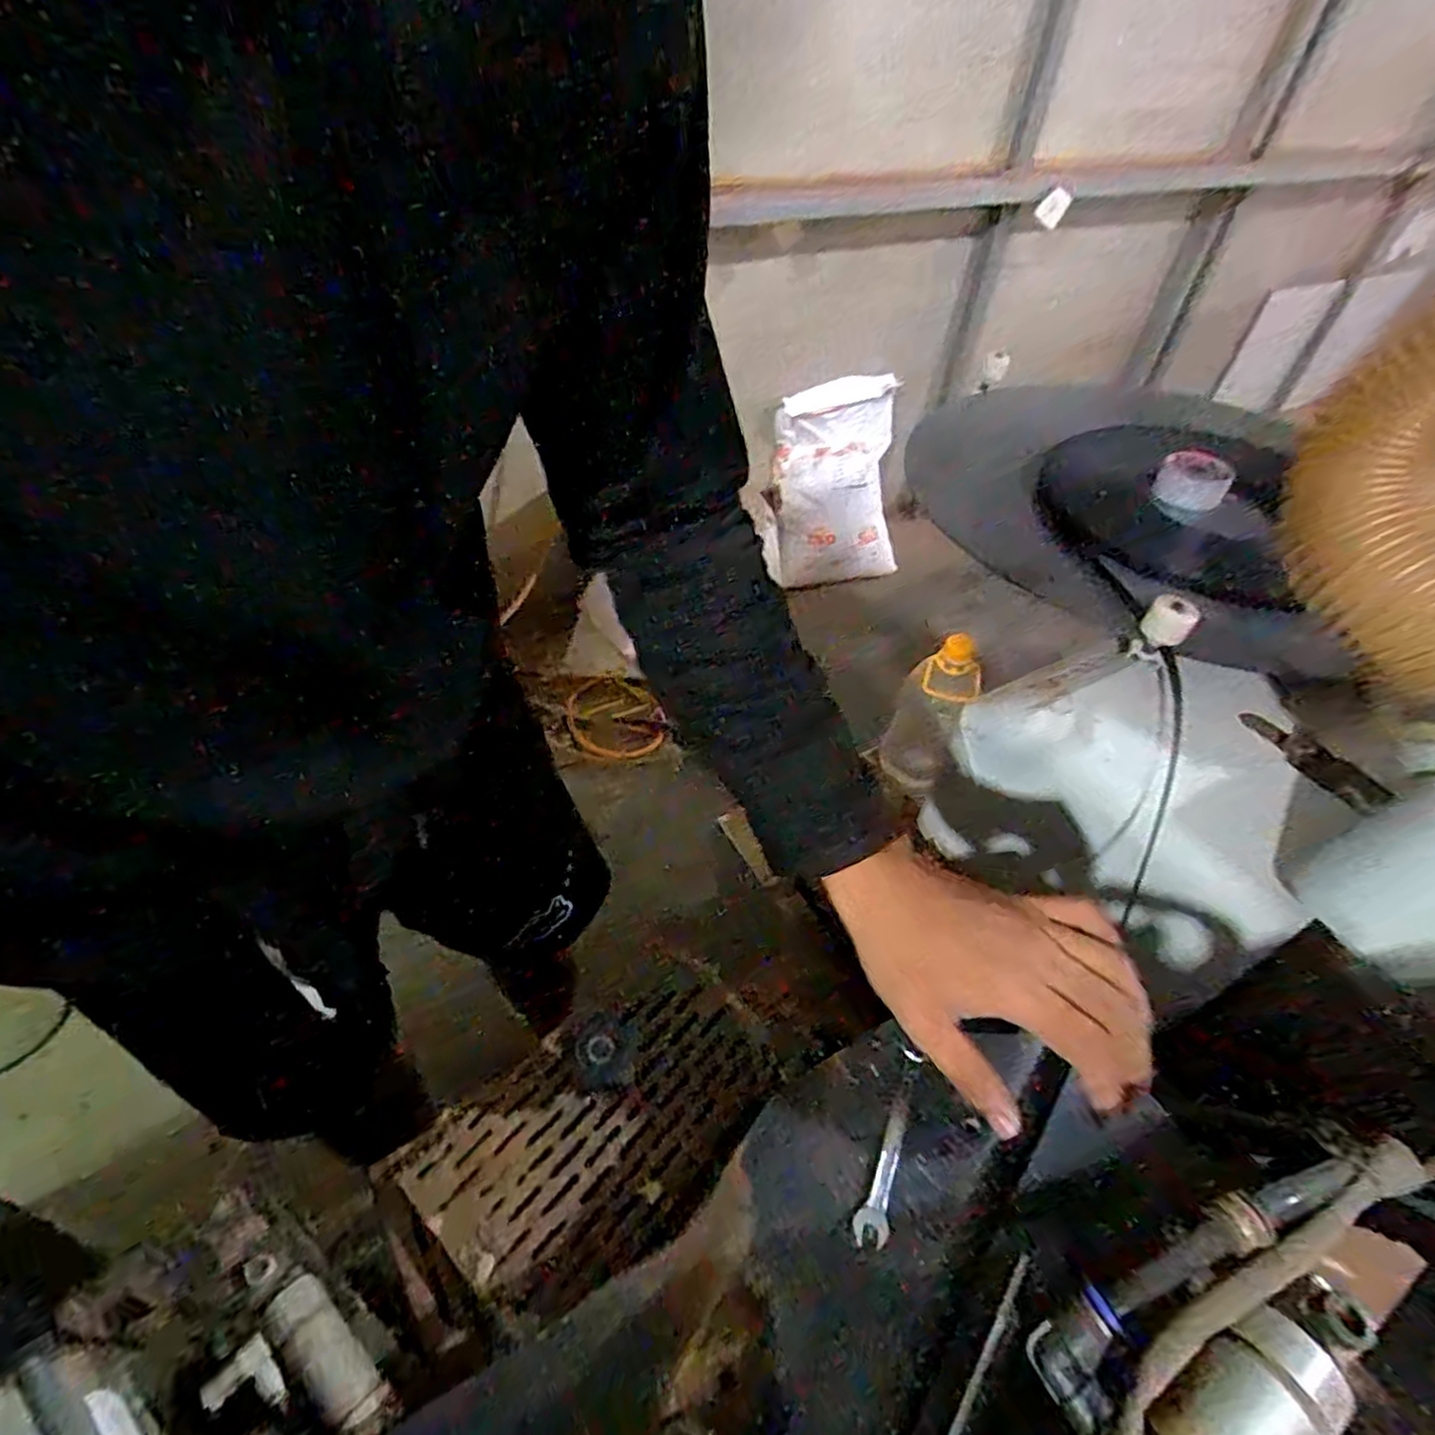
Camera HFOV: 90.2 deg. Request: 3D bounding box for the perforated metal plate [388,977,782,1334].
[{"bbox_3d":[-0.069,0.261,0.449,0.214,0.009,0.131,-26,49,-27],"label":"perforated metal plate"}]

